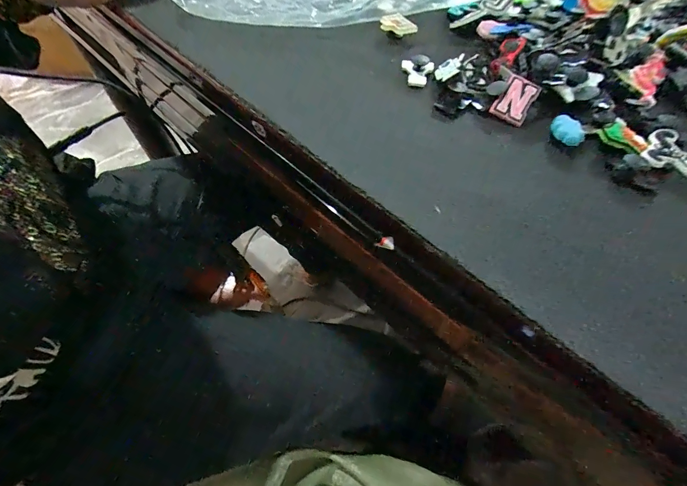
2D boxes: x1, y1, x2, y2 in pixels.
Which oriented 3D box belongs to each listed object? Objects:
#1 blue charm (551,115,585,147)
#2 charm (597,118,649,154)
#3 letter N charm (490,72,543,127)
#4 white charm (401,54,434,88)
[{"bbox_3d":[0.124,-0.062,0.190,0.018,0.007,0.016,34,66,19],"label":"blue charm"},{"bbox_3d":[0.152,-0.057,0.185,0.019,0.005,0.022,-30,63,-15],"label":"charm"},{"bbox_3d":[0.101,-0.083,0.199,0.020,0.004,0.024,28,97,-4],"label":"letter N charm"},{"bbox_3d":[0.048,-0.113,0.225,0.021,0.011,0.023,11,61,8],"label":"white charm"}]

